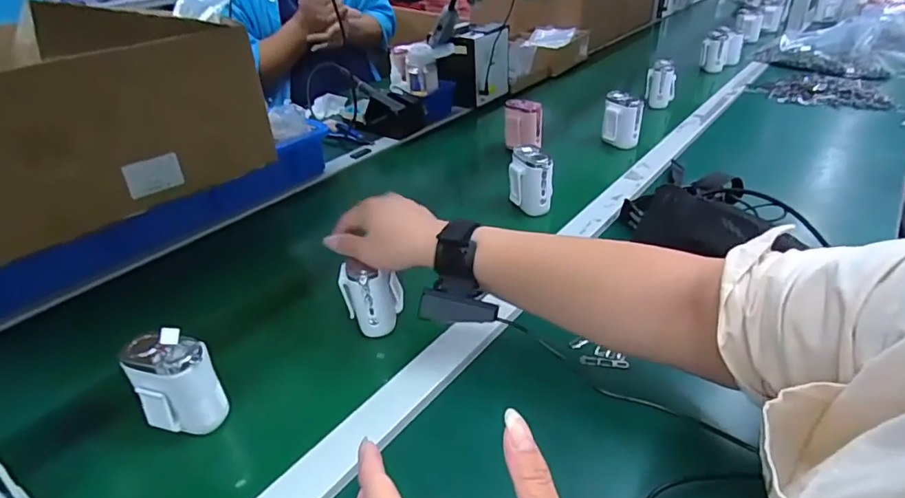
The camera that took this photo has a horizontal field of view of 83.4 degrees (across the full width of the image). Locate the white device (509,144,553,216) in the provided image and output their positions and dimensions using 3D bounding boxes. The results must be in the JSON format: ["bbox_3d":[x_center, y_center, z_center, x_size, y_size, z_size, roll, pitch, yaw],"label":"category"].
[{"bbox_3d":[0.108,-0.096,0.713,0.049,0.082,0.065,-14,36,-15],"label":"white device"}]

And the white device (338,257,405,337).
[{"bbox_3d":[-0.082,0.048,0.511,0.060,0.076,0.032,-2,34,-1],"label":"white device"}]

